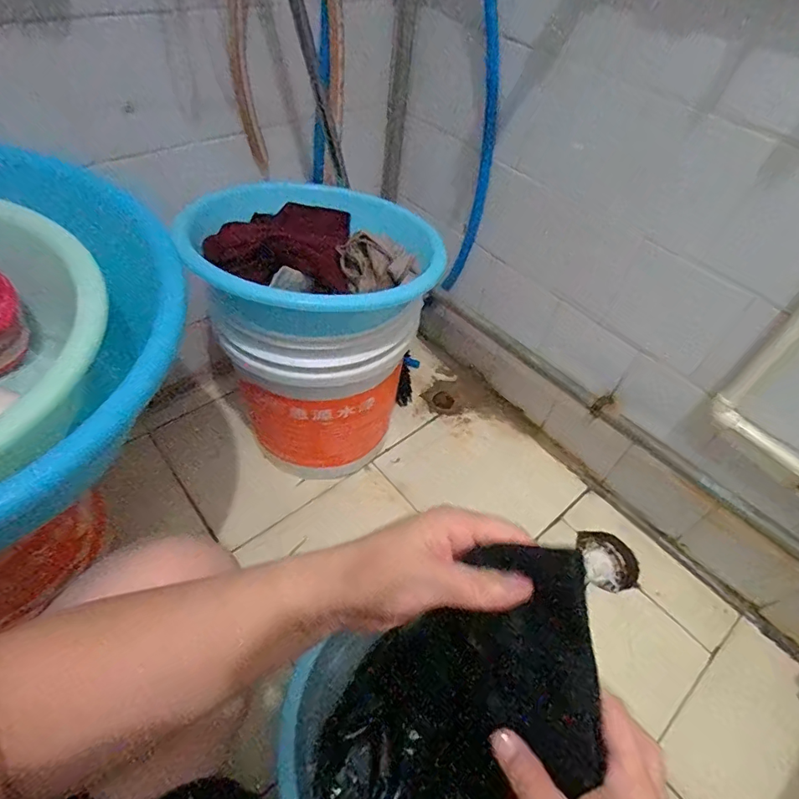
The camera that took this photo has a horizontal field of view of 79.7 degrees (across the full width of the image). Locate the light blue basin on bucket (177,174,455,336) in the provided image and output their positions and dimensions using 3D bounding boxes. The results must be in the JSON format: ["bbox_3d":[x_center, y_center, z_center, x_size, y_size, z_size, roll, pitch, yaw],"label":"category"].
[{"bbox_3d":[-0.113,-0.193,0.648,0.274,0.097,0.288,3,50,-4],"label":"light blue basin on bucket"}]

